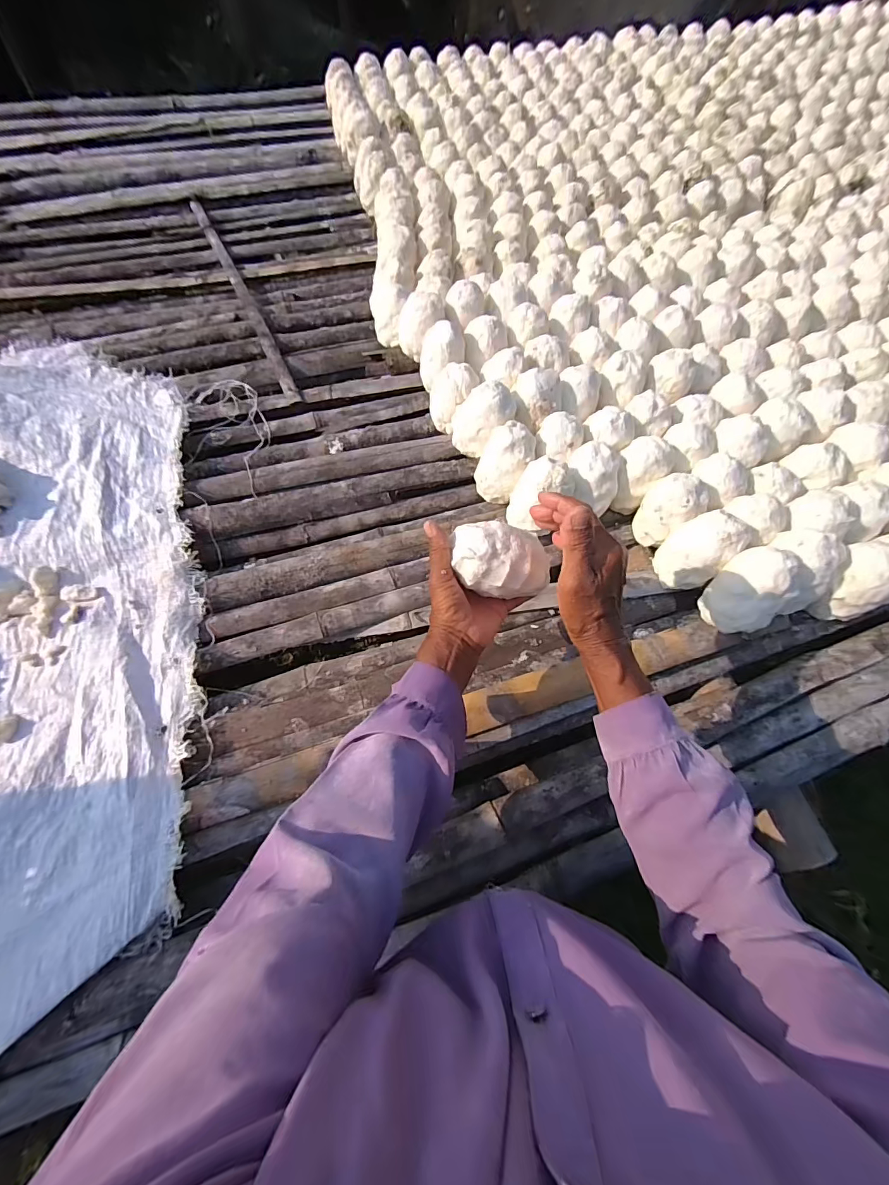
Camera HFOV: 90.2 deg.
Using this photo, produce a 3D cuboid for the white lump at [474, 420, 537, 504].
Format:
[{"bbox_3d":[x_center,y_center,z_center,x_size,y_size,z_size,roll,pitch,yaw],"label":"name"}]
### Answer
[{"bbox_3d":[0.091,-0.197,0.674,0.077,0.093,0.086,16,66,6],"label":"white lump"}]

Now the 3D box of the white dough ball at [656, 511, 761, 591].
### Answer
[{"bbox_3d":[0.343,-0.060,0.594,0.095,0.082,0.078,-33,72,-14],"label":"white dough ball"}]

